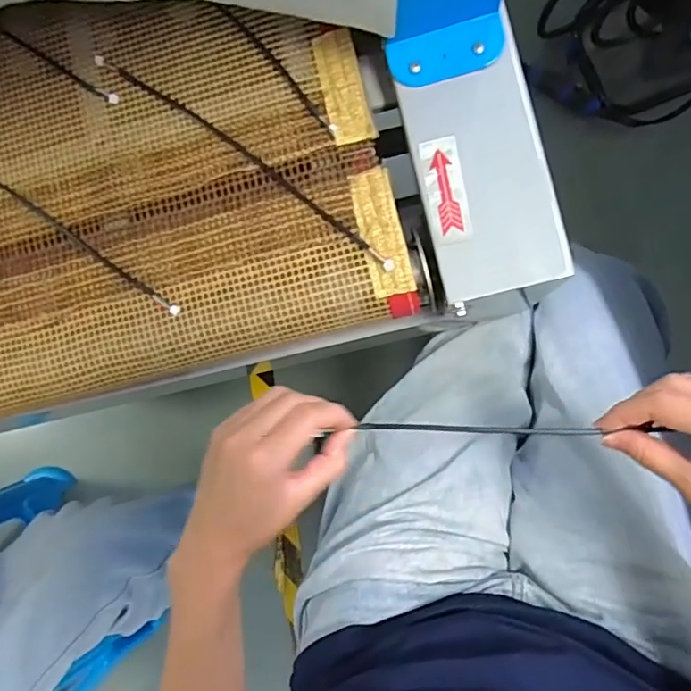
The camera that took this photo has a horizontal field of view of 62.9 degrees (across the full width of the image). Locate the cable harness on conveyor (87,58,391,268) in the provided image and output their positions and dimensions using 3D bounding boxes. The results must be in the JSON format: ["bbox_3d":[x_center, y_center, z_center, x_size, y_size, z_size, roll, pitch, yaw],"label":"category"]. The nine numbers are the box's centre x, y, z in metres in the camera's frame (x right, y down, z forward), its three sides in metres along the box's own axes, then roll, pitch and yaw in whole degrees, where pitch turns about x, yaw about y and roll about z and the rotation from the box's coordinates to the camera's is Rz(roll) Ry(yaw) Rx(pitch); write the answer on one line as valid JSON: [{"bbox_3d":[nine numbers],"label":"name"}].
[{"bbox_3d":[-0.079,-0.142,0.416,0.286,0.007,0.012,37,92,8],"label":"cable harness on conveyor"}]

